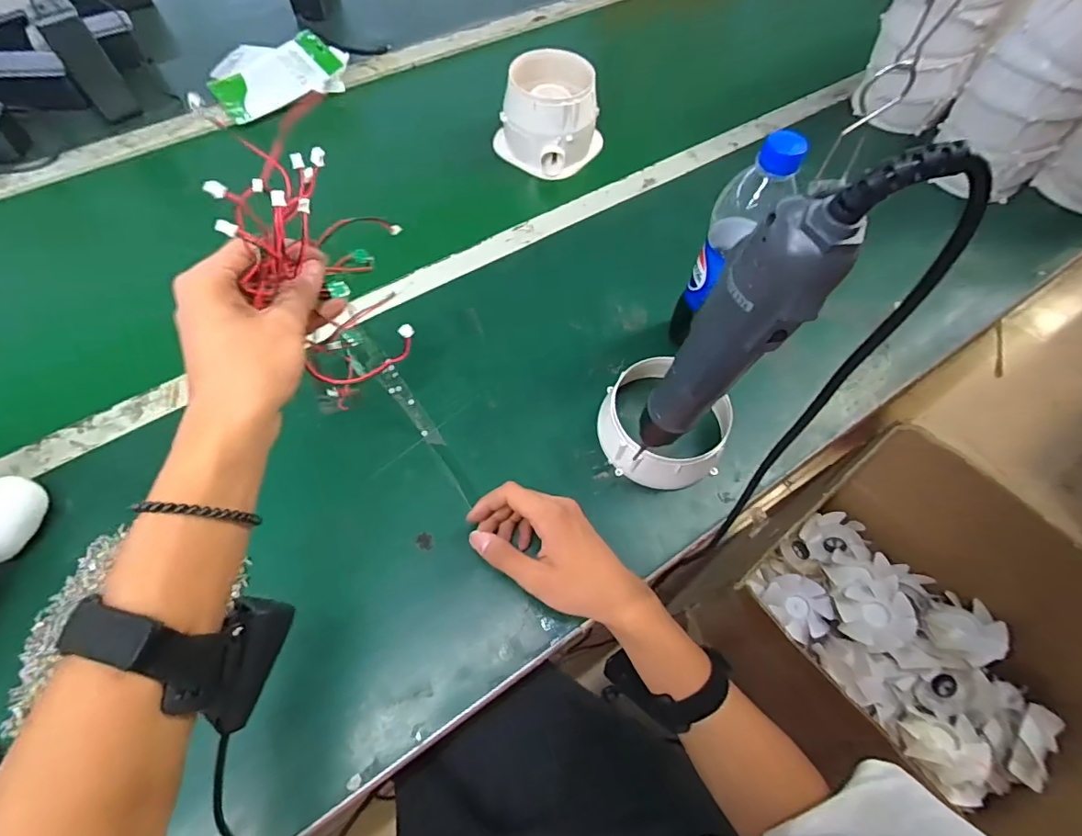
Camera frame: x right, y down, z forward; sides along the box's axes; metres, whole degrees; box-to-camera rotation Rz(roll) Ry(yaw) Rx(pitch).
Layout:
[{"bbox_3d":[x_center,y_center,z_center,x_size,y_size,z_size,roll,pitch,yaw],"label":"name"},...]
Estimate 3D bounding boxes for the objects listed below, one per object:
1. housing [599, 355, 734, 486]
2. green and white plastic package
[{"bbox_3d":[0.123,0.003,0.520,0.128,0.054,0.137,1,62,-1],"label":"housing"},{"bbox_3d":[-0.411,-0.542,0.797,0.202,0.043,0.170,-28,67,-15],"label":"green and white plastic package"}]

